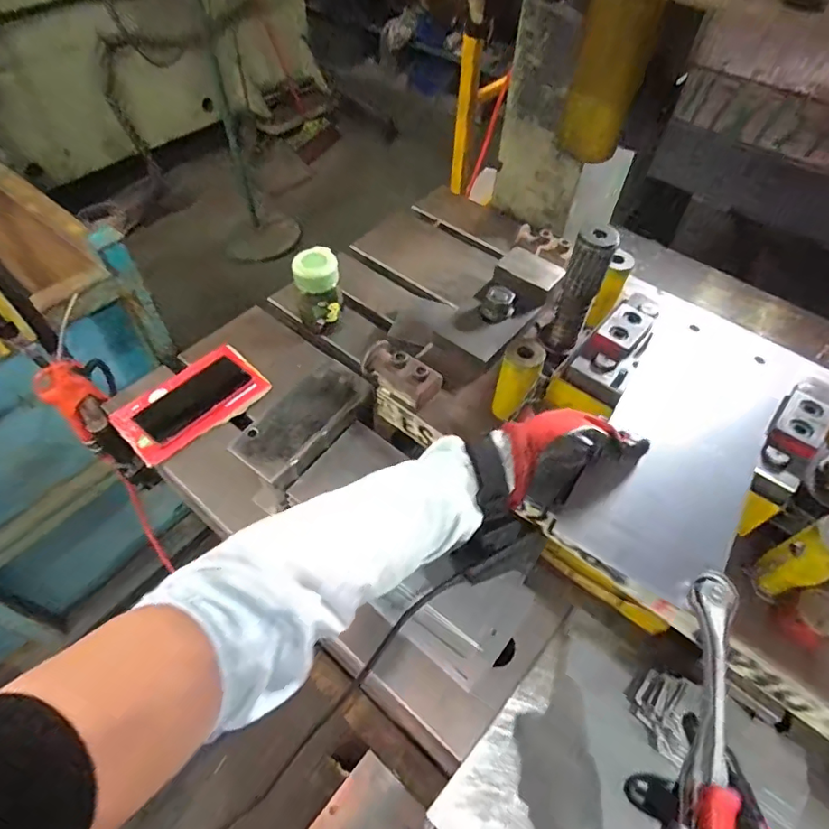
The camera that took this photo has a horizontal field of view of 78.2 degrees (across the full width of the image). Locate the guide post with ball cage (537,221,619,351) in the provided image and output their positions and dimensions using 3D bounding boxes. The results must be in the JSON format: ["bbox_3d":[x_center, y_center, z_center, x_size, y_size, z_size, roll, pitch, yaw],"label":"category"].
[{"bbox_3d":[0.172,-0.126,0.549,0.043,0.164,0.034,22,55,14],"label":"guide post with ball cage"}]

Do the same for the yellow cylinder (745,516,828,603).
[{"bbox_3d":[0.333,0.126,0.436,0.041,0.096,0.038,-18,56,-15],"label":"yellow cylinder"}]

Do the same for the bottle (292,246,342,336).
[{"bbox_3d":[-0.147,-0.183,0.795,0.069,0.134,0.060,-13,55,-12],"label":"bottle"}]

